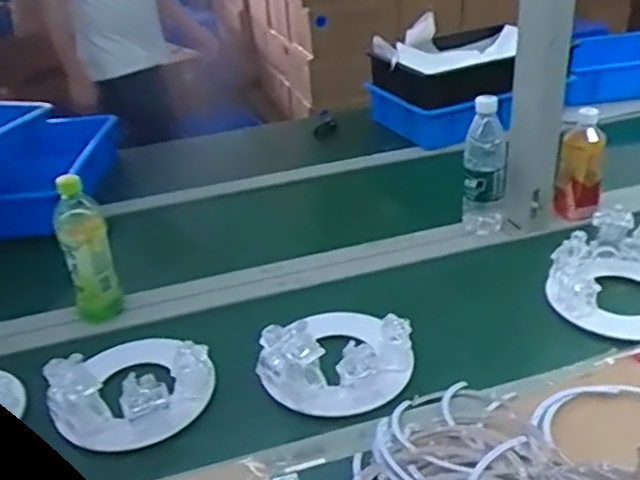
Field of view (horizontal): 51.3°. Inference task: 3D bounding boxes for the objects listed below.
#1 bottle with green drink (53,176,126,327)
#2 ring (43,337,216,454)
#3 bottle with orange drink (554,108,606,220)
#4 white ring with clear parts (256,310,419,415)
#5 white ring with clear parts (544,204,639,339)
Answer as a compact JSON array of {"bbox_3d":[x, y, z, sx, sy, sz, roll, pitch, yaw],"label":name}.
[{"bbox_3d":[-0.337,0.013,0.963,0.065,0.203,0.069,-15,32,-16],"label":"bottle with green drink"},{"bbox_3d":[-0.232,0.160,0.846,0.182,0.098,0.193,-4,31,2],"label":"ring"},{"bbox_3d":[0.433,-0.117,1.107,0.070,0.177,0.066,9,34,22],"label":"bottle with orange drink"},{"bbox_3d":[0.025,0.123,0.845,0.172,0.100,0.188,15,36,29],"label":"white ring with clear parts"},{"bbox_3d":[0.430,0.046,0.936,0.185,0.096,0.173,-4,31,2],"label":"white ring with clear parts"}]

